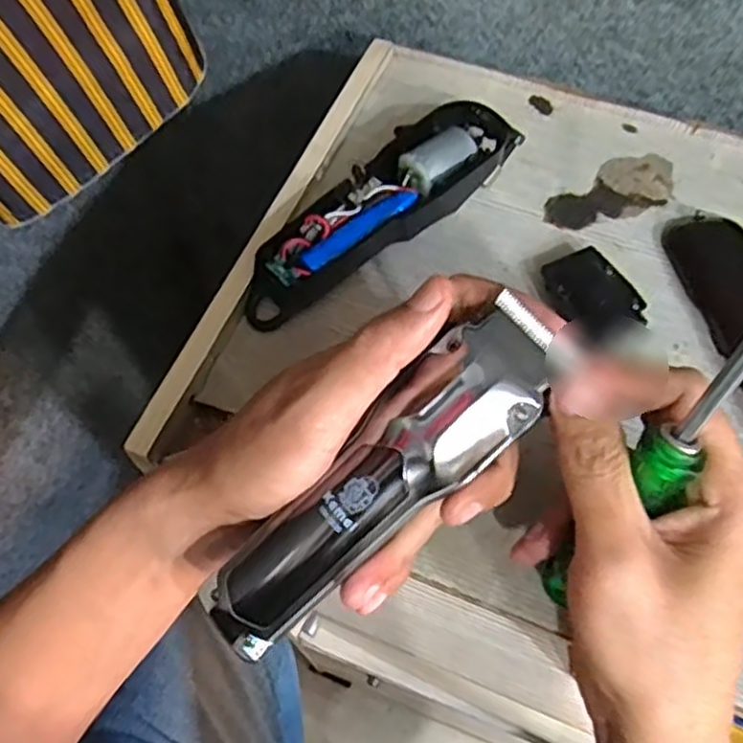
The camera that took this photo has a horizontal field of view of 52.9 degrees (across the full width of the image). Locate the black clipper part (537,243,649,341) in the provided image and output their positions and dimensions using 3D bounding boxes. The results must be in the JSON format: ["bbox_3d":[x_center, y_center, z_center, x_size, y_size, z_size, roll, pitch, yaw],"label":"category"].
[{"bbox_3d":[0.112,-0.039,0.376,0.035,0.009,0.049,-26,65,-12],"label":"black clipper part"}]

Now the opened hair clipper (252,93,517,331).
[{"bbox_3d":[0.002,-0.086,0.397,0.166,0.035,0.046,-36,67,-17],"label":"opened hair clipper"}]

